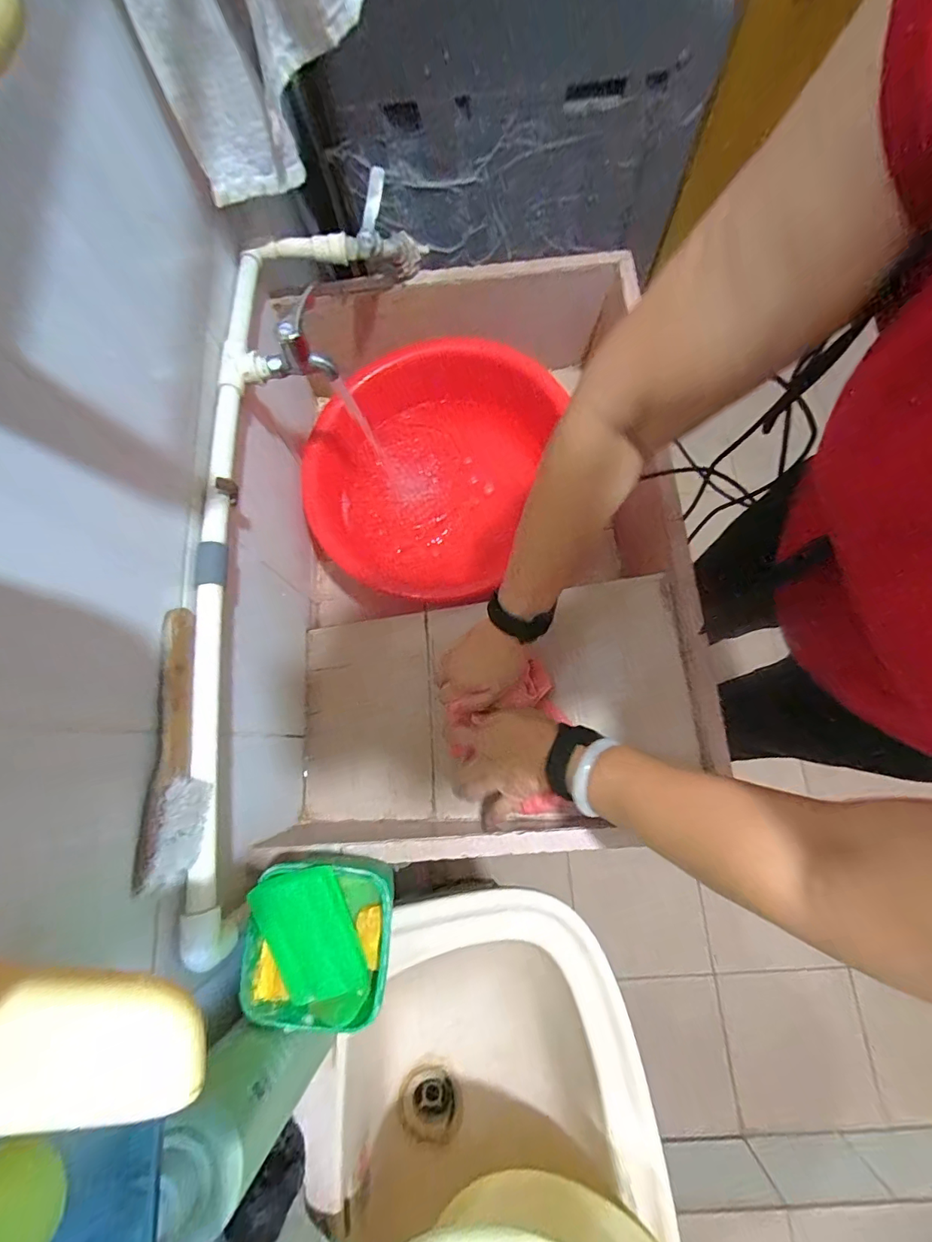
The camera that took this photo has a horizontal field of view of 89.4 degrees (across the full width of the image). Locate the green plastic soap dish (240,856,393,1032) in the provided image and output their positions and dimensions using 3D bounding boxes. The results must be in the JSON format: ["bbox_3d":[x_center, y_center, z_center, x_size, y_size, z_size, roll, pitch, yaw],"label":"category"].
[{"bbox_3d":[-0.120,0.256,0.380,0.115,0.041,0.120,3,75,3],"label":"green plastic soap dish"}]

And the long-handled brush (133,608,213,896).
[{"bbox_3d":[-0.215,0.087,0.356,0.028,0.038,0.199,-6,74,0],"label":"long-handled brush"}]

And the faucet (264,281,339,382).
[{"bbox_3d":[-0.171,-0.275,0.474,0.070,0.088,0.036,-24,75,-5],"label":"faucet"}]

